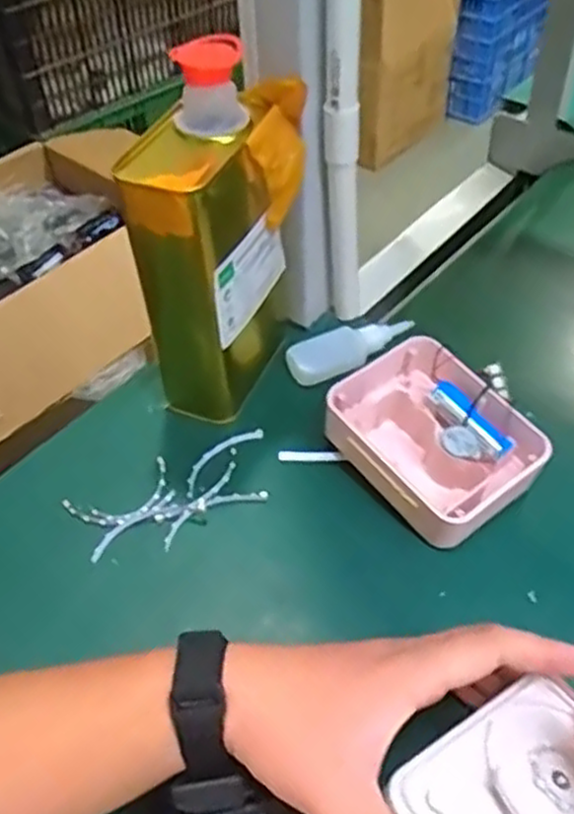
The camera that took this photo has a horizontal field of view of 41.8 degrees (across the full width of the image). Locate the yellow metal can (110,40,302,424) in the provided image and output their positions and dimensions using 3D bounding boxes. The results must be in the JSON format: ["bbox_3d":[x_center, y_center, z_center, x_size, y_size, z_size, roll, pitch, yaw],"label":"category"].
[{"bbox_3d":[-0.047,-0.108,0.521,0.069,0.236,0.126,28,55,26],"label":"yellow metal can"}]

